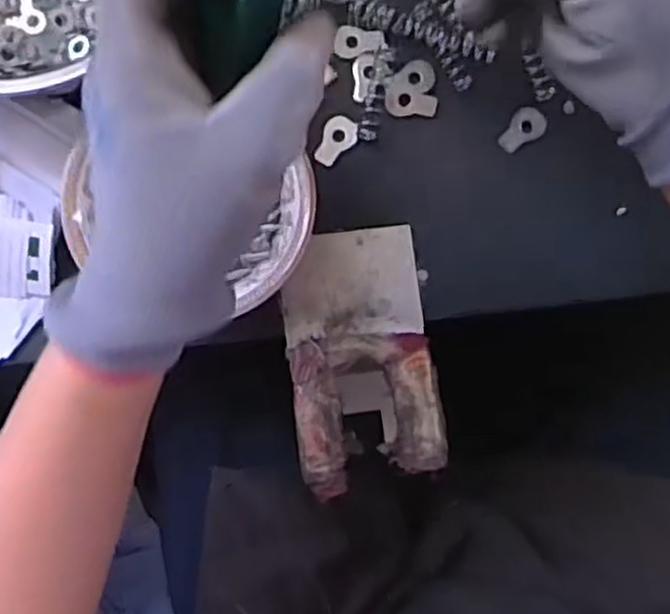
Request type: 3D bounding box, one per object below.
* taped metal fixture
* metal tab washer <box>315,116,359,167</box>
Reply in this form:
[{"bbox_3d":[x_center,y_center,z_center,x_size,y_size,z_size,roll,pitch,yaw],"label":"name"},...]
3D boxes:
[{"bbox_3d":[0.013,0.024,0.401,0.073,0.030,0.131,-8,86,-2],"label":"taped metal fixture"},{"bbox_3d":[0.000,-0.092,0.424,0.018,0.004,0.030,35,86,1],"label":"metal tab washer"}]

